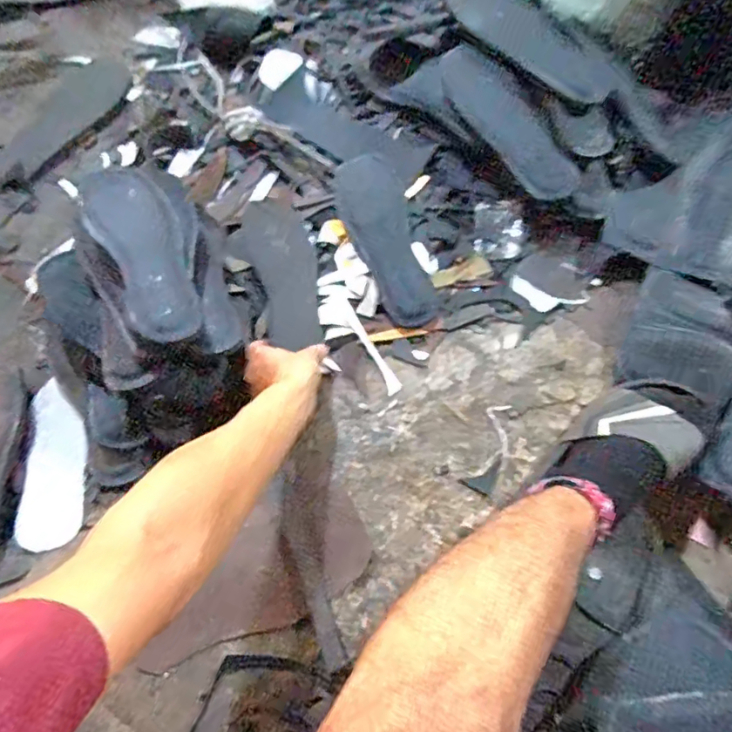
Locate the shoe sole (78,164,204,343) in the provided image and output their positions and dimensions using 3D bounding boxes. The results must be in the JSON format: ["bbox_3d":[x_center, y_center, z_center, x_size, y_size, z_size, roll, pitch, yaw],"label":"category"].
[{"bbox_3d":[-0.240,-0.128,0.591,0.083,0.026,0.232,-26,70,-12],"label":"shoe sole"}]

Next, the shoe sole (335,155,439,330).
[{"bbox_3d":[0.024,-0.174,0.729,0.085,0.022,0.257,-15,68,-8],"label":"shoe sole"}]

